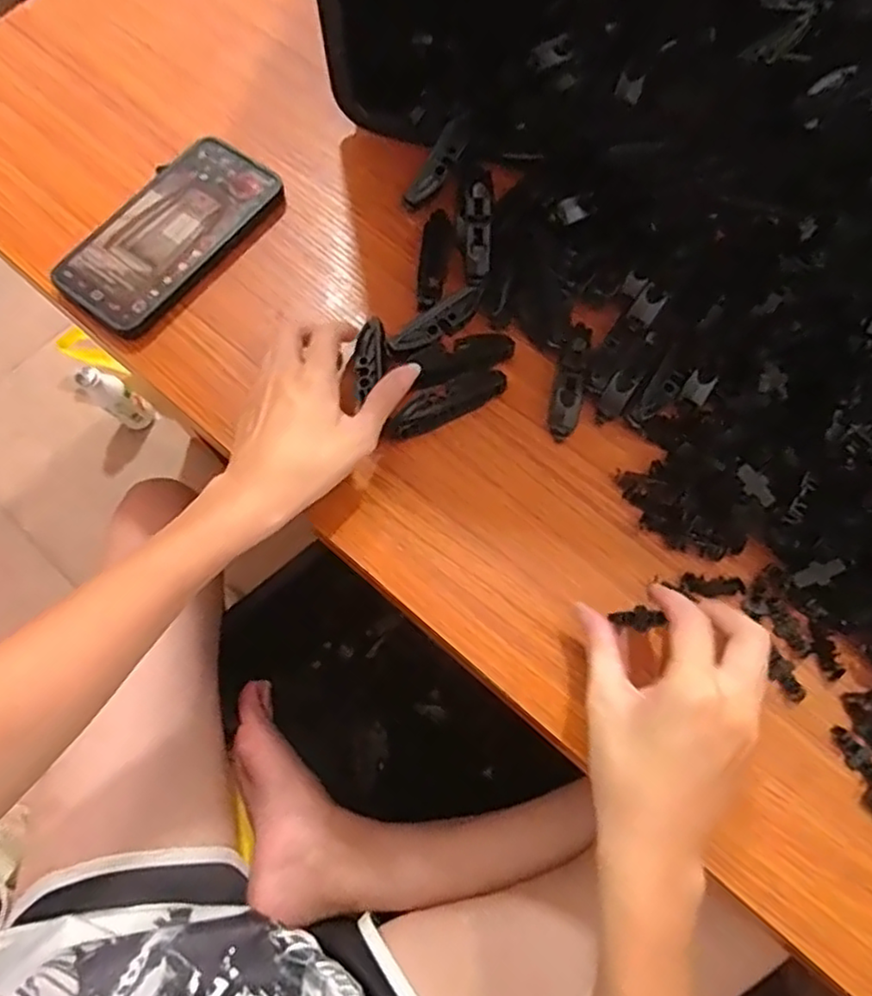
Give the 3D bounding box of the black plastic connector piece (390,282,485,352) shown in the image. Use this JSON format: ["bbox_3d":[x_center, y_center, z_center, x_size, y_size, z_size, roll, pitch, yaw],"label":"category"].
[{"bbox_3d":[0.002,-0.114,0.437,0.068,0.008,0.021,-34,73,-10],"label":"black plastic connector piece"}]

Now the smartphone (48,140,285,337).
[{"bbox_3d":[-0.185,-0.185,0.474,0.082,0.018,0.160,36,75,13],"label":"smartphone"}]

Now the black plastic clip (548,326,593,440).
[{"bbox_3d":[0.085,-0.075,0.424,0.018,0.021,0.078,12,71,5],"label":"black plastic clip"}]

